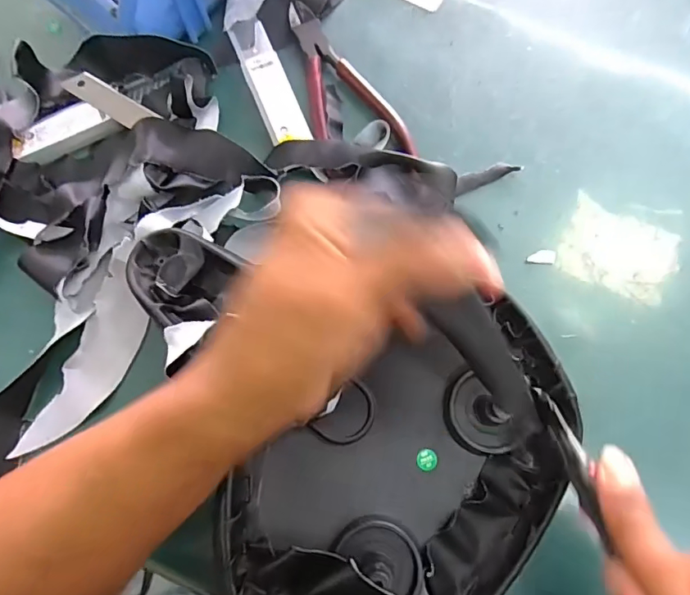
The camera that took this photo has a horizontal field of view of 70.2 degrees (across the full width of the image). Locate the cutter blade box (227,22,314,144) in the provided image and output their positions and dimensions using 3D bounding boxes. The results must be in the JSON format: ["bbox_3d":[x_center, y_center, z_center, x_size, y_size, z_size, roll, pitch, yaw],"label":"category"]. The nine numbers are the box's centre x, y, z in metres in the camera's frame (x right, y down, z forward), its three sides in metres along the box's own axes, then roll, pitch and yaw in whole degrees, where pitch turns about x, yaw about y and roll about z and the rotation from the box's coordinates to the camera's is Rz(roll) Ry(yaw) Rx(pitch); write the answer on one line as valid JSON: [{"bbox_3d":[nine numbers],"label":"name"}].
[{"bbox_3d":[-0.051,-0.143,0.326,0.027,0.007,0.092,-22,76,-4],"label":"cutter blade box"}]

